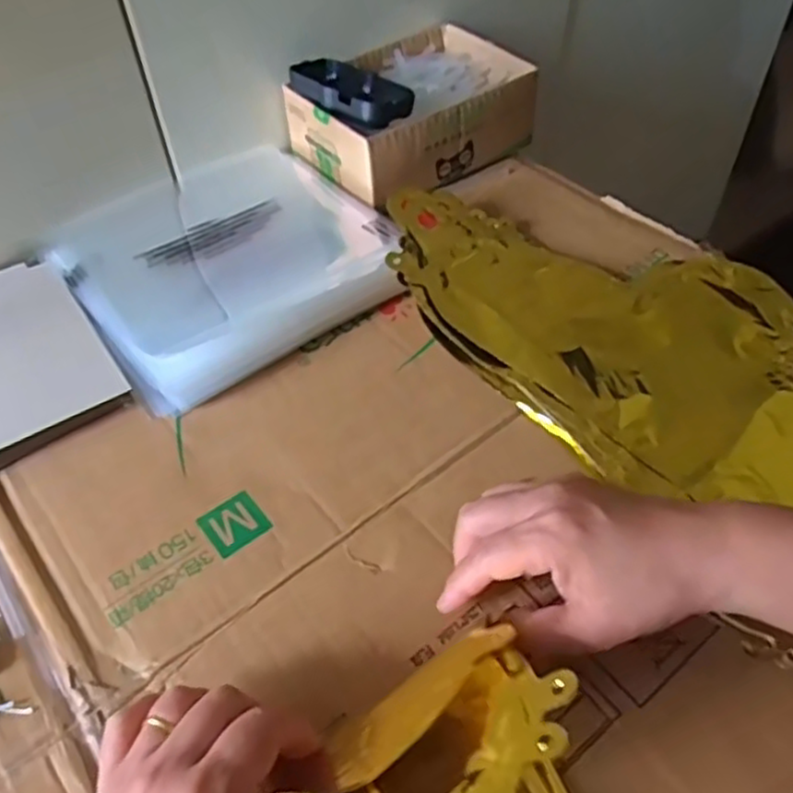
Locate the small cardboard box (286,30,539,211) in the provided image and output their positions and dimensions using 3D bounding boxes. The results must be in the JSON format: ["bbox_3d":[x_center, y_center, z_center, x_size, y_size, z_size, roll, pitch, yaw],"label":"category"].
[{"bbox_3d":[0.017,-0.248,0.640,0.191,0.063,0.145,-34,58,-23],"label":"small cardboard box"}]

